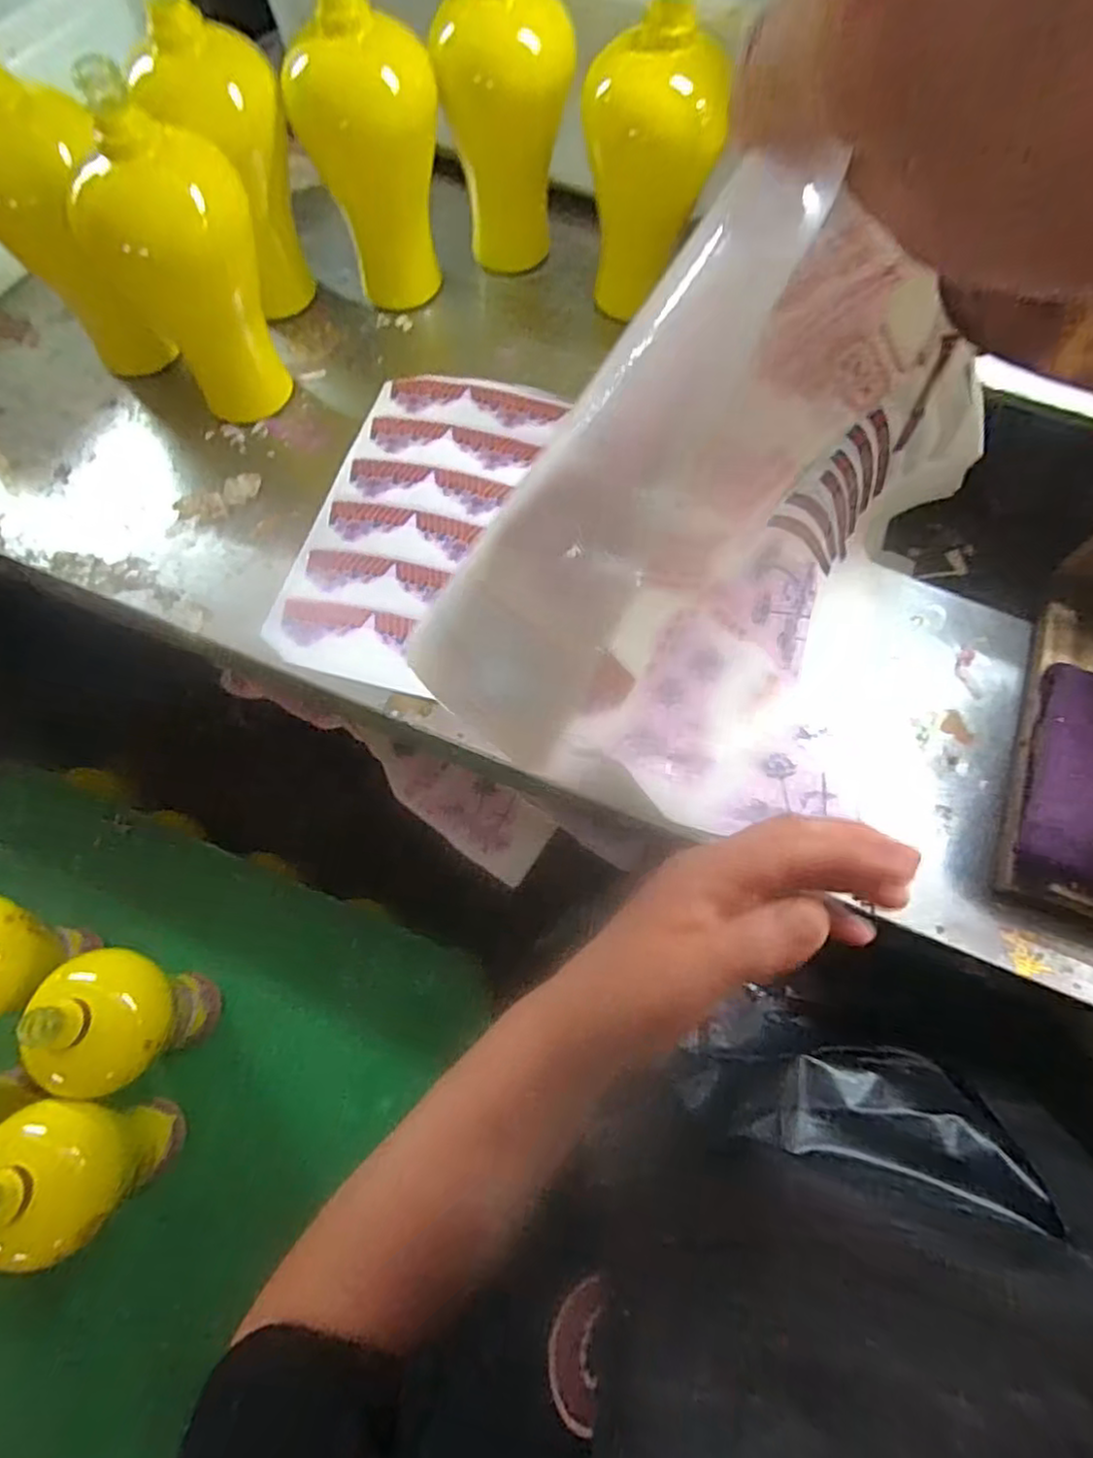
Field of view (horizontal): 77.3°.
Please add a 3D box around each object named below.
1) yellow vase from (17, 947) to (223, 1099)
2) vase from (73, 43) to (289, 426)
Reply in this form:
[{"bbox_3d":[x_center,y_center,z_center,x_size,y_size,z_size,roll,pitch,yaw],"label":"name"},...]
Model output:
[{"bbox_3d":[-0.357,0.253,0.597,0.087,0.213,0.109,1,71,1],"label":"yellow vase"},{"bbox_3d":[-0.253,-0.324,0.488,0.091,0.204,0.088,29,72,11],"label":"vase"}]

